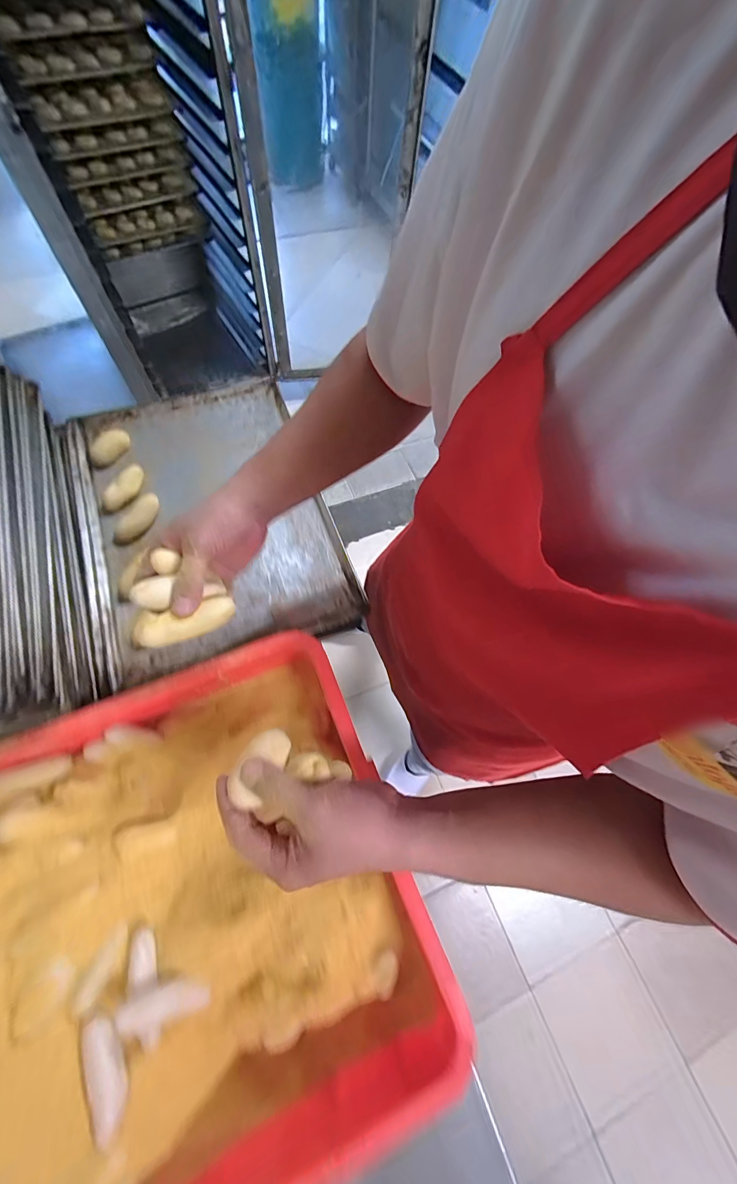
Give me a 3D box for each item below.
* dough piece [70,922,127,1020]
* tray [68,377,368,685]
[{"bbox_3d":[-0.236,0.335,0.352,0.019,0.010,0.065,24,66,10],"label":"dough piece"},{"bbox_3d":[-0.237,-0.121,0.586,0.325,0.041,0.448,-20,67,-11],"label":"tray"}]

